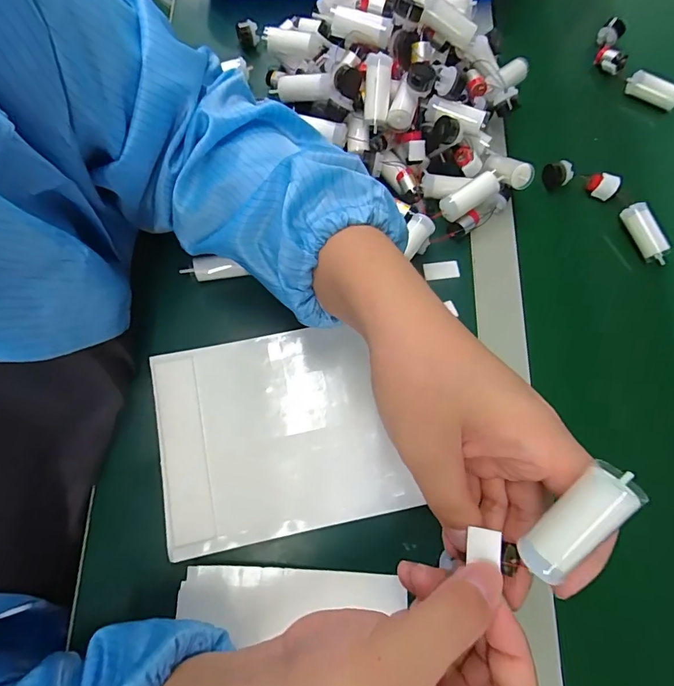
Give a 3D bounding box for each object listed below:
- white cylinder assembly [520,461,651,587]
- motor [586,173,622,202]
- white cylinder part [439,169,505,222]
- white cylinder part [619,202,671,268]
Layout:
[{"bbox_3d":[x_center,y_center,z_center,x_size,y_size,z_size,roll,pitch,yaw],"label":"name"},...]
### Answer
[{"bbox_3d":[0.096,0.071,0.169,0.019,0.014,0.050,39,102,10],"label":"white cylinder assembly"},{"bbox_3d":[0.245,-0.145,0.399,0.027,0.019,0.014,22,75,6],"label":"motor"},{"bbox_3d":[0.114,-0.125,0.363,0.057,0.023,0.021,-34,77,-10],"label":"white cylinder part"},{"bbox_3d":[0.276,-0.097,0.386,0.015,0.022,0.058,-30,91,-9],"label":"white cylinder part"}]

